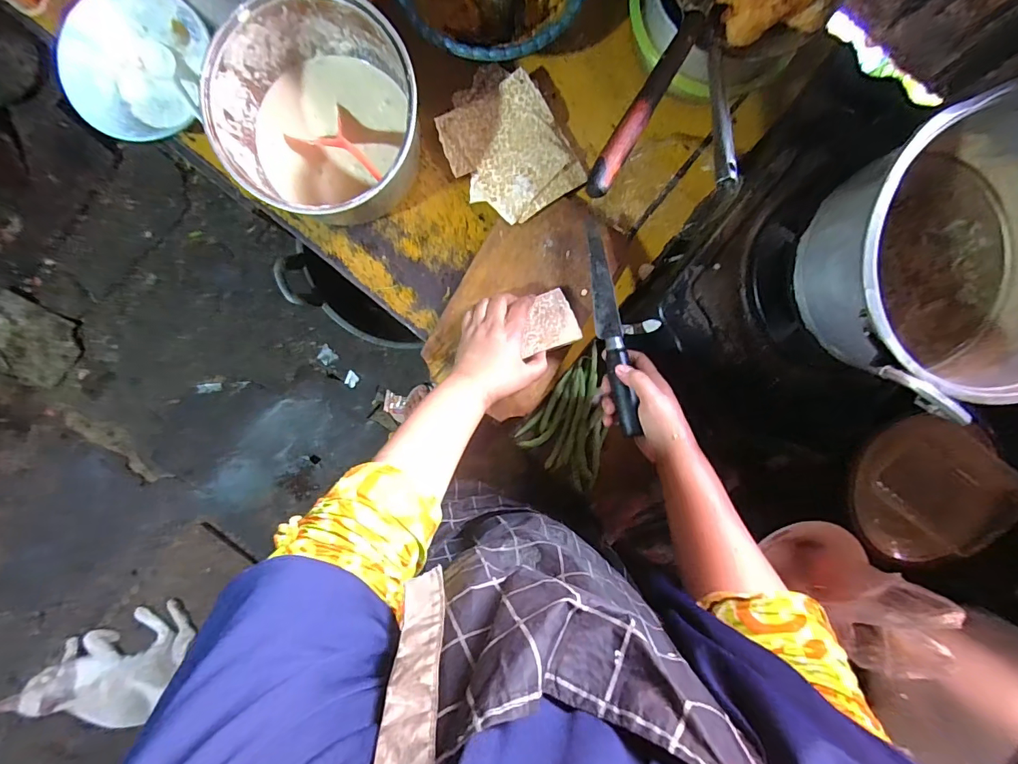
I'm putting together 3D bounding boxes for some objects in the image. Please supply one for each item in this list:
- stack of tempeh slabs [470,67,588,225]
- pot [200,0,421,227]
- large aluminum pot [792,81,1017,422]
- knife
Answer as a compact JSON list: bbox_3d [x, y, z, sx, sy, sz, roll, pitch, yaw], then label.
[{"bbox_3d":[0.006,-0.268,0.528,0.123,0.017,0.144,-31,92,3],"label":"stack of tempeh slabs"},{"bbox_3d":[-0.194,-0.275,0.477,0.194,0.110,0.197,0,95,-5],"label":"pot"},{"bbox_3d":[0.378,-0.108,0.394,0.241,0.131,0.222,0,95,-5],"label":"large aluminum pot"},{"bbox_3d":[0.110,-0.068,0.500,0.024,0.026,0.253,-7,79,-5],"label":"knife"}]

